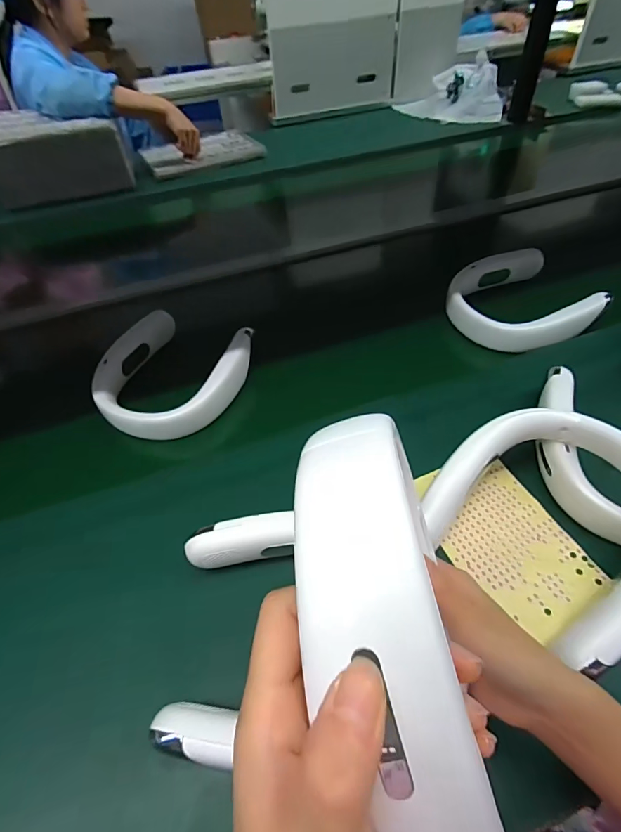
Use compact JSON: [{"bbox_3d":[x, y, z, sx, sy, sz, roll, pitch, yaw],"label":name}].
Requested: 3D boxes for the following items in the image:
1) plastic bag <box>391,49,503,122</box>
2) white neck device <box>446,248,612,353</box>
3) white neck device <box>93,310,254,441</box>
[{"bbox_3d":[0.452,-1.026,1.320,0.281,0.120,0.244,-13,52,-6],"label":"plastic bag"},{"bbox_3d":[0.305,-0.176,0.620,0.190,0.044,0.188,-2,52,3],"label":"white neck device"},{"bbox_3d":[-0.189,-0.052,0.563,0.178,0.056,0.197,16,55,16],"label":"white neck device"}]

